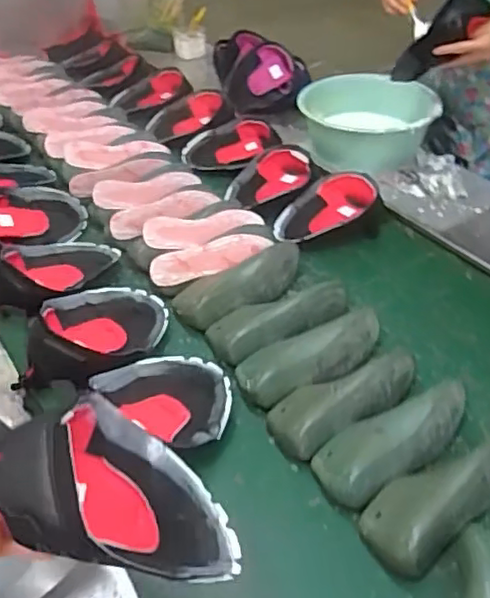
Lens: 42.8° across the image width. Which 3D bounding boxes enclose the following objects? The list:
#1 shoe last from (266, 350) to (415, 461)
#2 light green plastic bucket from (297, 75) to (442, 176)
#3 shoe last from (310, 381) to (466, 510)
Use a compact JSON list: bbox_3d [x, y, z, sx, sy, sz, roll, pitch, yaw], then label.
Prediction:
[{"bbox_3d":[0.140,0.138,0.882,0.220,0.072,0.115,-25,44,-26],"label":"shoe last"},{"bbox_3d":[0.268,-0.396,1.418,0.319,0.143,0.255,6,39,9],"label":"light green plastic bucket"},{"bbox_3d":[0.204,0.178,0.830,0.252,0.068,0.092,-26,45,-27],"label":"shoe last"}]

